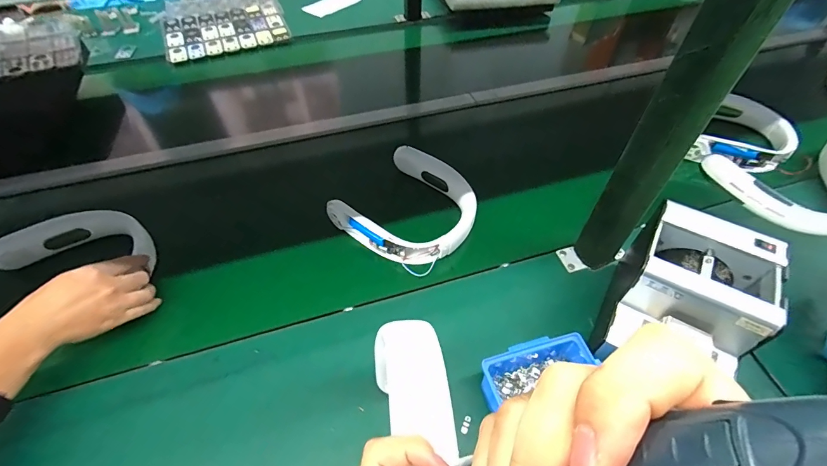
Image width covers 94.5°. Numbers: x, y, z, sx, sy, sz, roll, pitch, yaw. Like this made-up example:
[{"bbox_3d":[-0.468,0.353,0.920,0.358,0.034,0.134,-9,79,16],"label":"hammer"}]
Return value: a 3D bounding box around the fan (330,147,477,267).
[{"bbox_3d":[-0.002,-0.046,0.616,0.195,0.042,0.198,35,60,20],"label":"fan"}]

